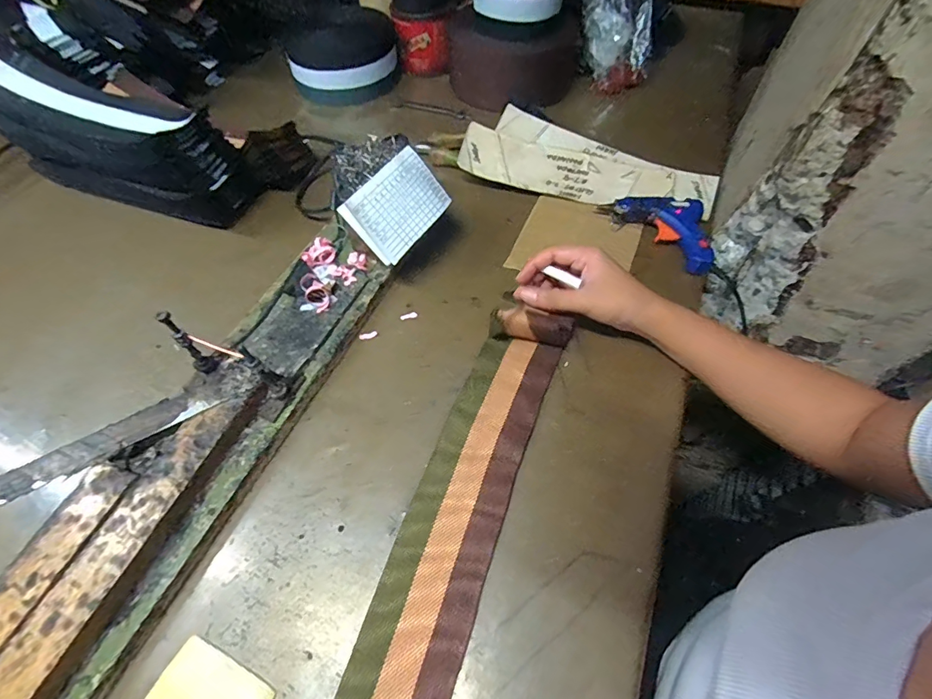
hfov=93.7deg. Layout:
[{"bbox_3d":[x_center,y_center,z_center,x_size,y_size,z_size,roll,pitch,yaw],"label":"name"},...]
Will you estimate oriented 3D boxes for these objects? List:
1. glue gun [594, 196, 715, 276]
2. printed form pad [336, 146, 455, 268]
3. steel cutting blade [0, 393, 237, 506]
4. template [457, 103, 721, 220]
[{"bbox_3d":[0.240,-0.153,0.517,0.088,0.029,0.141,-40,65,-21],"label":"glue gun"},{"bbox_3d":[-0.065,-0.142,0.429,0.070,0.009,0.104,47,64,-22],"label":"printed form pad"},{"bbox_3d":[-0.285,0.074,0.344,0.178,0.008,0.030,-29,60,-20],"label":"steel cutting blade"},{"bbox_3d":[0.156,-0.234,0.560,0.313,0.020,0.117,19,68,6],"label":"template"}]

